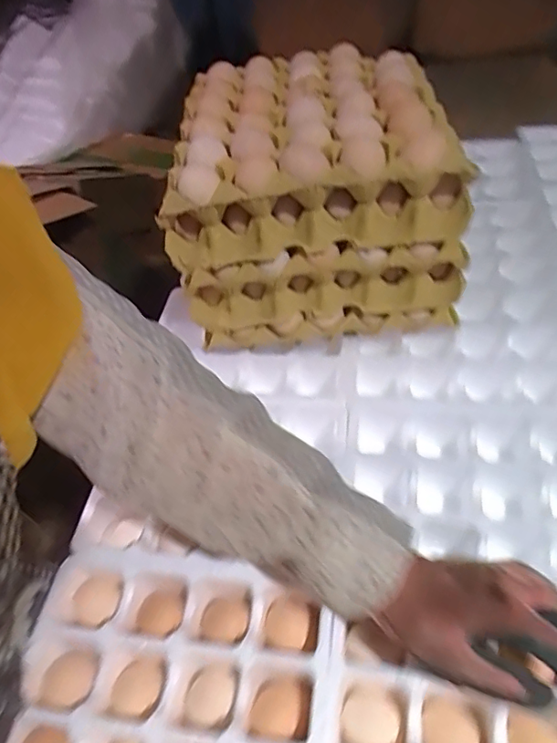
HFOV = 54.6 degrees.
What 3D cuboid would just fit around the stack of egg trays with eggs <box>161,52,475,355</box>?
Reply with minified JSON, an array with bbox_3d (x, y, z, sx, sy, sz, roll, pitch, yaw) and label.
[{"bbox_3d":[0.035,-0.183,0.582,0.263,0.221,0.252,-5,48,4],"label":"stack of egg trays with eggs"}]

